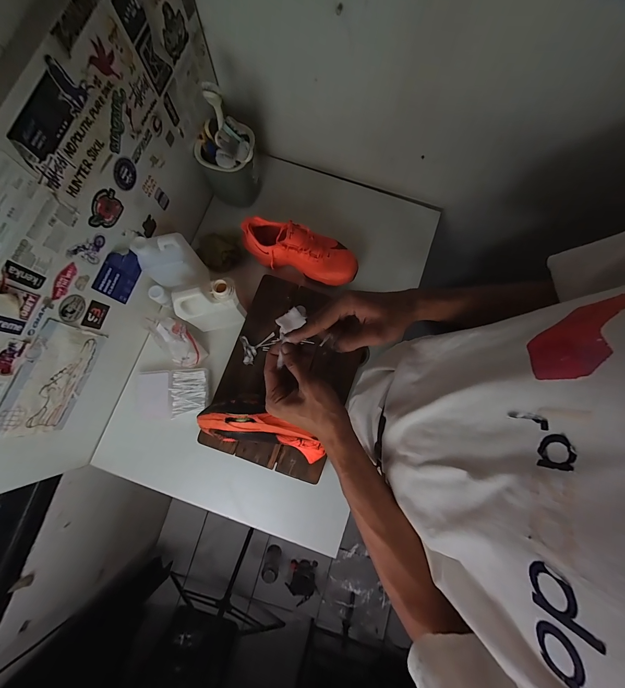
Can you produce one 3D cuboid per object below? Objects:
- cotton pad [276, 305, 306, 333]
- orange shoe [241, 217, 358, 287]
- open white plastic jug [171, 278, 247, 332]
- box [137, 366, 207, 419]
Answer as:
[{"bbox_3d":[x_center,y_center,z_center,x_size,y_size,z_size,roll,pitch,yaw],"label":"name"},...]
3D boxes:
[{"bbox_3d":[-0.050,-0.054,0.675,0.059,0.006,0.055,-36,58,-6],"label":"cotton pad"},{"bbox_3d":[-0.024,-0.223,0.700,0.271,0.130,0.092,16,80,2],"label":"orange shoe"},{"bbox_3d":[-0.215,-0.074,0.640,0.125,0.155,0.060,-20,81,-4],"label":"open white plastic jug"},{"bbox_3d":[-0.325,0.114,0.683,0.163,0.035,0.107,-4,80,-2],"label":"box"}]

